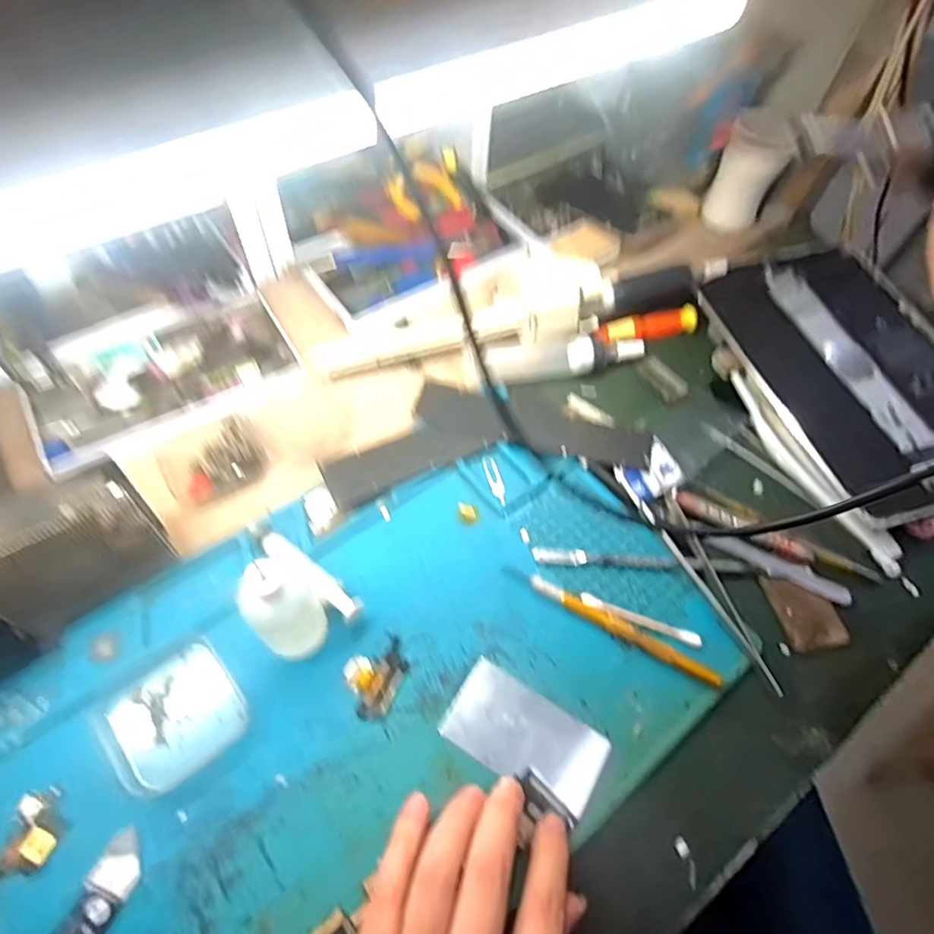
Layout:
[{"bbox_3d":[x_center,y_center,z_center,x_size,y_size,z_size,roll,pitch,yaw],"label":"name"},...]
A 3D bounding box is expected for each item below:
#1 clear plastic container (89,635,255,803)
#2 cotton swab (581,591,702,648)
[{"bbox_3d":[-0.152,0.129,0.302,0.063,0.013,0.059,-32,66,-21],"label":"clear plastic container"},{"bbox_3d":[0.101,0.089,0.341,0.071,0.004,0.009,21,59,8],"label":"cotton swab"}]

